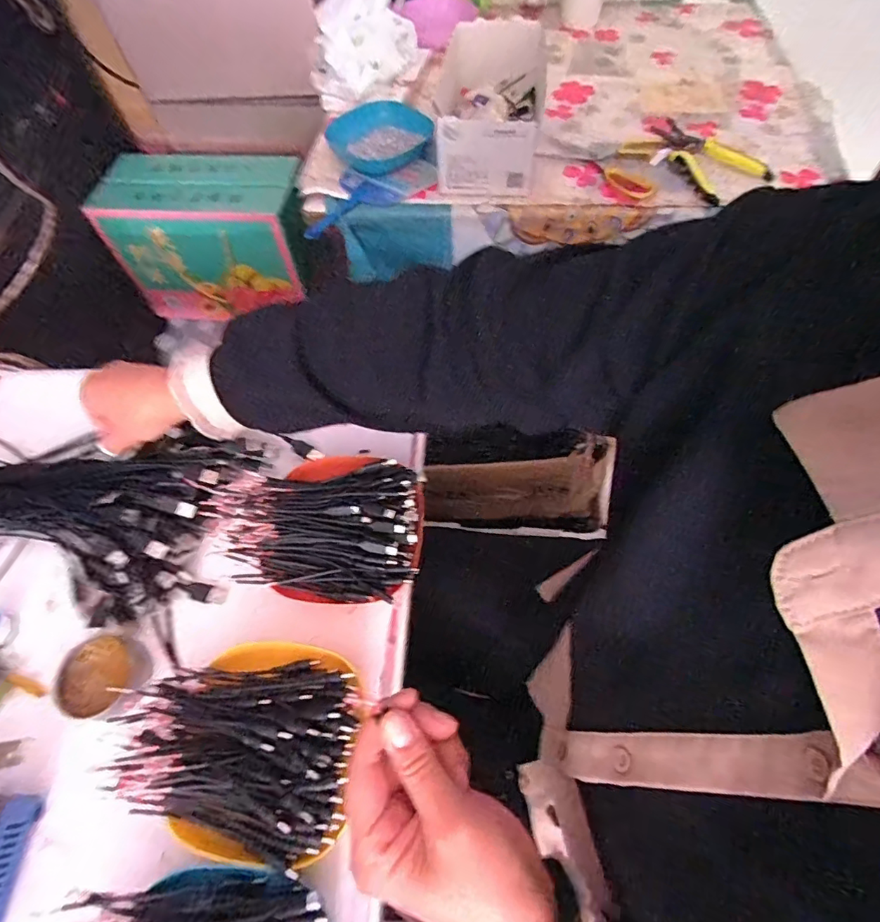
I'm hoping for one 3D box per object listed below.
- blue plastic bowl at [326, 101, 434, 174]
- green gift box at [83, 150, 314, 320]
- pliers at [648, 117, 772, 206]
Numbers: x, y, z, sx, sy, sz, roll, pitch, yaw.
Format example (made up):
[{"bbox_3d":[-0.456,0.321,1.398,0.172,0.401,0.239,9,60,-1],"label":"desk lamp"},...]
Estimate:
[{"bbox_3d":[-0.080,-0.457,0.727,0.107,0.035,0.135,36,69,20],"label":"blue plastic bowl"},{"bbox_3d":[-0.399,-0.409,0.954,0.344,0.234,0.166,4,61,5],"label":"green gift box"},{"bbox_3d":[0.347,-0.414,0.683,0.095,0.024,0.167,-29,64,-13],"label":"pliers"}]

